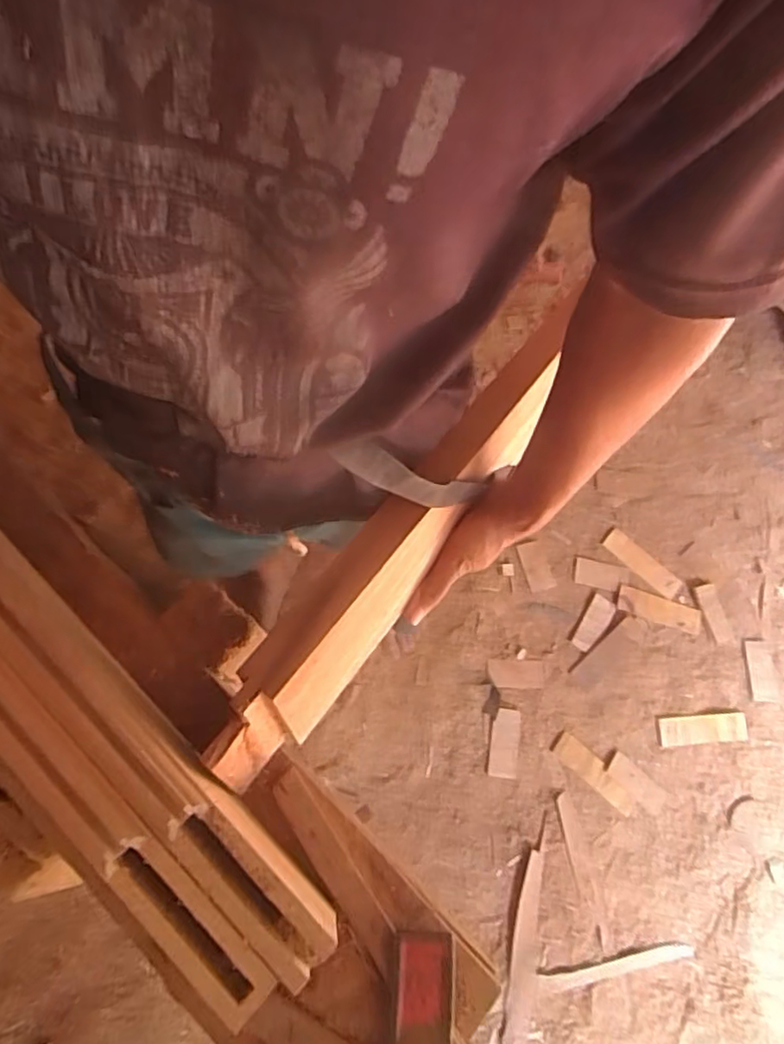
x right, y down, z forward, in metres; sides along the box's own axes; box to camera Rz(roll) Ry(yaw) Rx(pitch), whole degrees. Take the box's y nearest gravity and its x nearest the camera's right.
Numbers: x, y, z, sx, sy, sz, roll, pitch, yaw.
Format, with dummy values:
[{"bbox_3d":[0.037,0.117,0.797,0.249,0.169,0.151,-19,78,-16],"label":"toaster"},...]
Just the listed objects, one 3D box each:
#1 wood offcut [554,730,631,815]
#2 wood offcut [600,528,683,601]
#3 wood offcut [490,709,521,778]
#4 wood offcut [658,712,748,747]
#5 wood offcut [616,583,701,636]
[{"bbox_3d":[0.388,0.474,1.165,0.168,0.012,0.055,41,71,8],"label":"wood offcut"},{"bbox_3d":[0.562,0.090,1.379,0.190,0.009,0.057,43,72,9],"label":"wood offcut"},{"bbox_3d":[0.218,0.429,1.189,0.054,0.025,0.124,11,70,-3],"label":"wood offcut"},{"bbox_3d":[0.621,0.415,1.227,0.176,0.016,0.055,-2,71,-7],"label":"wood offcut"},{"bbox_3d":[0.583,0.191,1.341,0.182,0.013,0.060,19,70,0],"label":"wood offcut"}]

